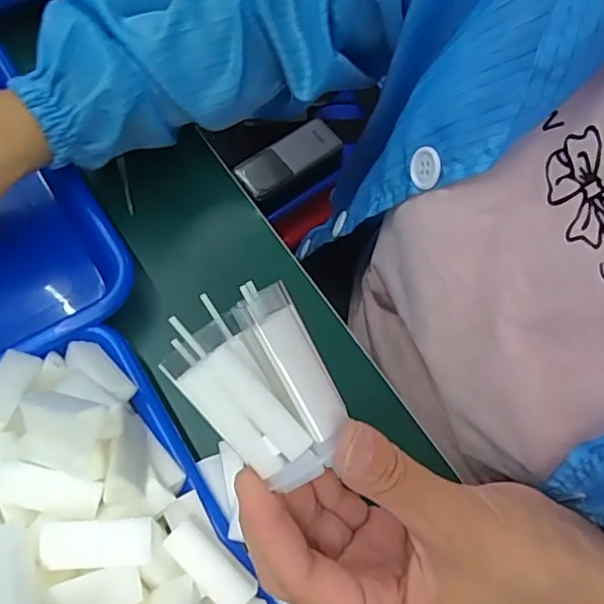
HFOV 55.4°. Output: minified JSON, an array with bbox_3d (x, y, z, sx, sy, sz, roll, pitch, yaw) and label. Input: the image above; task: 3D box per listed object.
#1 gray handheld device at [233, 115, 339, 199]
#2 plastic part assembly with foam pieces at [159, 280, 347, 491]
[{"bbox_3d":[-0.017,-0.163,0.651,0.118,0.020,0.048,-33,74,-14],"label":"gray handheld device"},{"bbox_3d":[-0.017,0.029,0.208,0.048,0.028,0.073,-24,72,-12],"label":"plastic part assembly with foam pieces"}]

